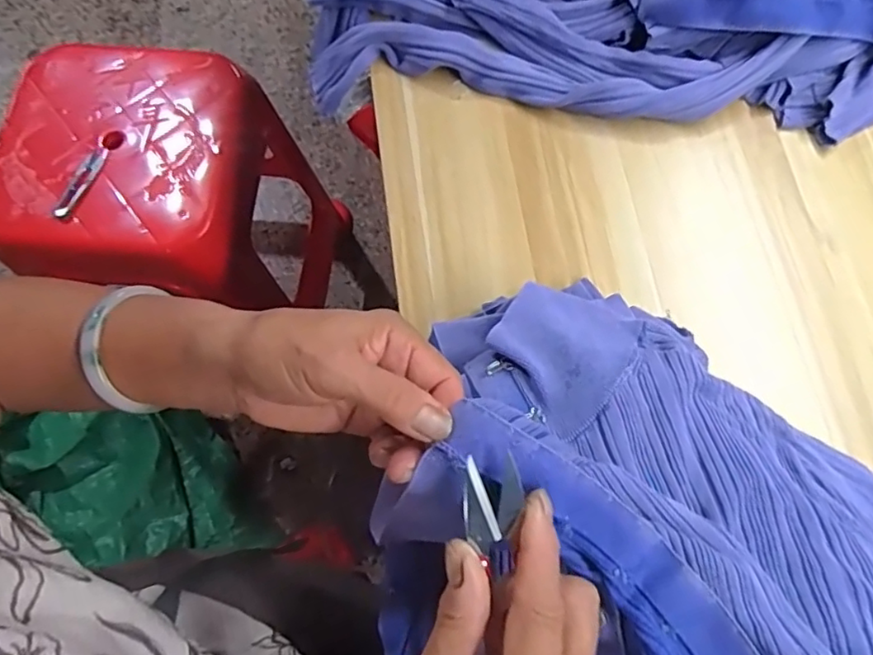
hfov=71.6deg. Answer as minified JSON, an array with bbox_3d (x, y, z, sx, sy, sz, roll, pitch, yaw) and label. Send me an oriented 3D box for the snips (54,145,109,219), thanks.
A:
[{"bbox_3d":[-0.443,-0.181,0.756,0.021,0.016,0.106,26,74,8],"label":"snips"}]

